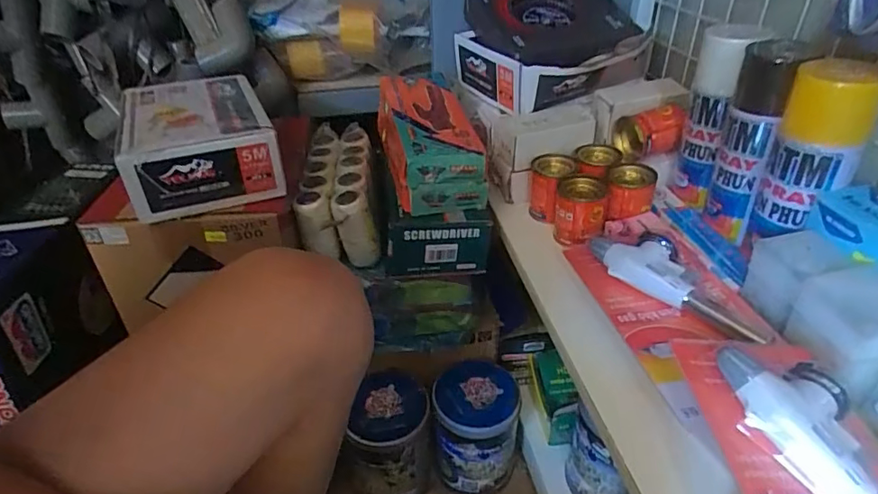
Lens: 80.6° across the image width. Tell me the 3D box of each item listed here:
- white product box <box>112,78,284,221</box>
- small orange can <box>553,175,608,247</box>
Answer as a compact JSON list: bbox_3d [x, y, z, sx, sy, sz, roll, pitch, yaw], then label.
[{"bbox_3d":[-0.288,-0.129,0.616,0.150,0.077,0.230,-17,38,-21],"label":"white product box"},{"bbox_3d":[0.162,-0.042,0.591,0.054,0.065,0.052,-1,35,0],"label":"small orange can"}]

